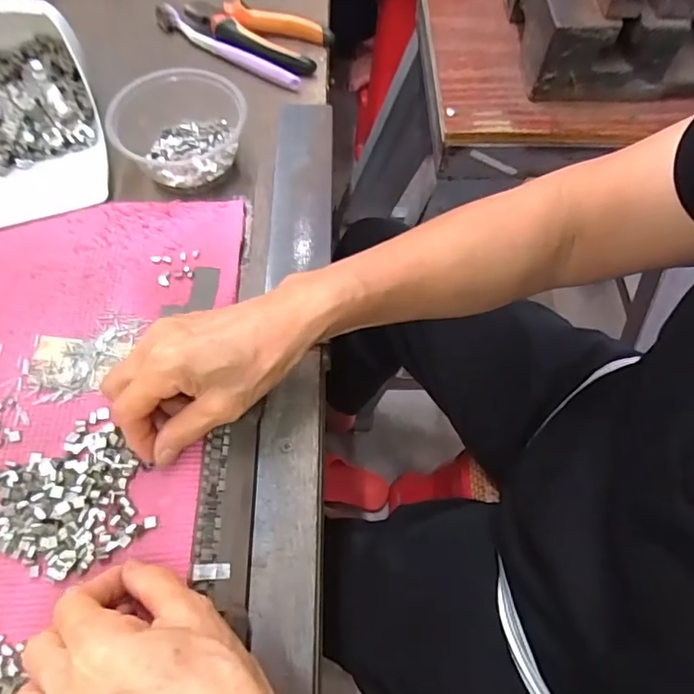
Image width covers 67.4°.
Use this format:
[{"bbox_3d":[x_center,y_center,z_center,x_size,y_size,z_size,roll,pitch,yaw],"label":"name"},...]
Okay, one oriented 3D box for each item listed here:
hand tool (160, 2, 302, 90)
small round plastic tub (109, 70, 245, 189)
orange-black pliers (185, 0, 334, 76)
[{"bbox_3d":[-0.121,-0.298,0.514,0.180,0.013,0.018,33,67,13],"label":"hand tool"},{"bbox_3d":[-0.137,-0.184,0.433,0.095,0.048,0.095,1,64,-2],"label":"small round plastic tub"},{"bbox_3d":[-0.096,-0.310,0.516,0.146,0.019,0.072,18,64,7],"label":"orange-black pliers"}]

